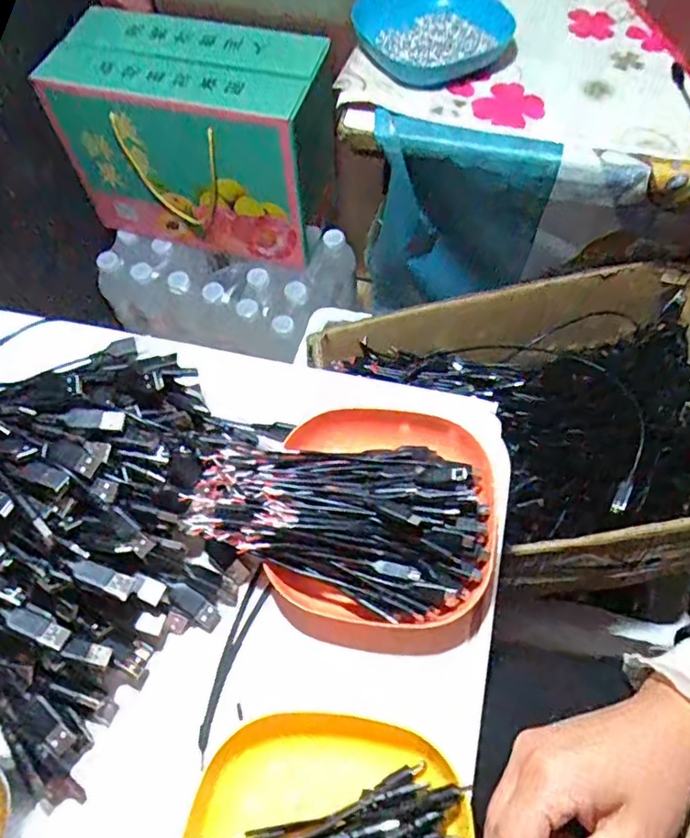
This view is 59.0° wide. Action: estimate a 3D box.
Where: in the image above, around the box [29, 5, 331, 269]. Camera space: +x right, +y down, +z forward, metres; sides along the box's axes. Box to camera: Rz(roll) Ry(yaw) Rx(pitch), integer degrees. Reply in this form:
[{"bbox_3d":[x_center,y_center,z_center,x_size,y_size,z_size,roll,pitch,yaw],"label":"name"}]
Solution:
[{"bbox_3d":[-0.188,-0.371,0.821,0.335,0.243,0.147,14,64,9],"label":"box"}]

